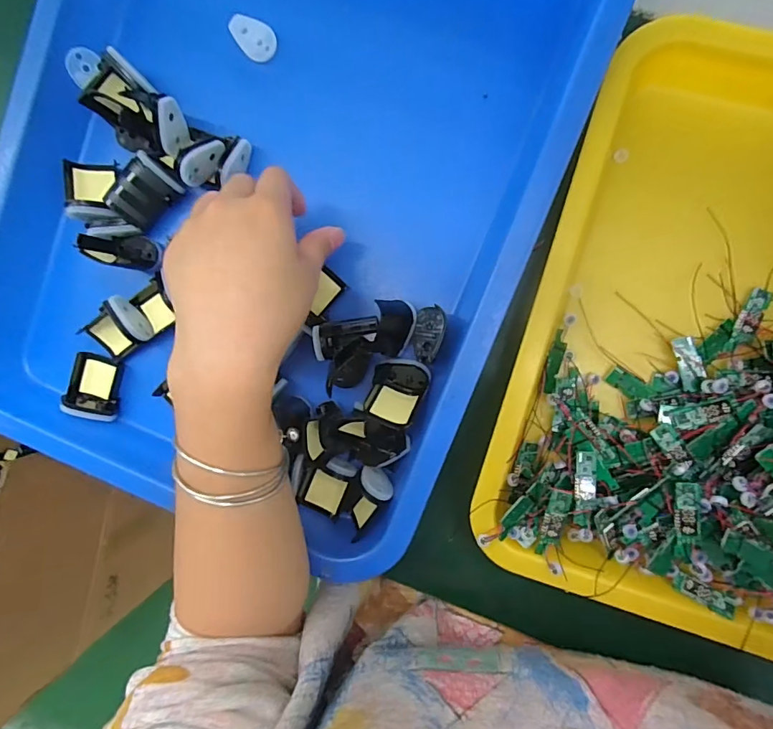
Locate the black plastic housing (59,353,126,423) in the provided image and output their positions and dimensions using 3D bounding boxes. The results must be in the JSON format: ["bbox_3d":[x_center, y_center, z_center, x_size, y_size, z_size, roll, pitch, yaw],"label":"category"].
[{"bbox_3d":[-0.210,0.016,0.330,0.034,0.020,0.044,14,95,6],"label":"black plastic housing"}]

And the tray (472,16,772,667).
[{"bbox_3d":[0.215,-0.005,0.269,0.261,0.043,0.331,16,91,7],"label":"tray"}]

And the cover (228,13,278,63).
[{"bbox_3d":[-0.088,-0.218,0.305,0.022,0.004,0.032,-40,96,6],"label":"cover"}]

